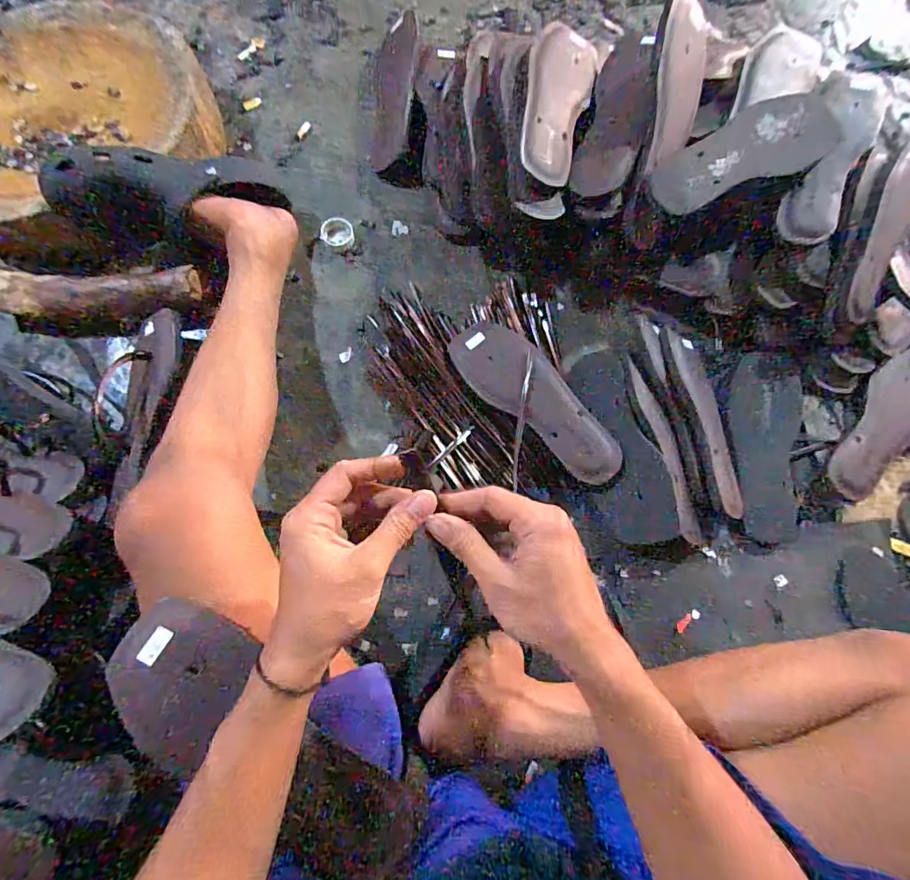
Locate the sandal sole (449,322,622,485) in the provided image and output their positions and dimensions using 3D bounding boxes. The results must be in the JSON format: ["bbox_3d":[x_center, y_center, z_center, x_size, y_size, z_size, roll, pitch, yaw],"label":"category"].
[{"bbox_3d":[0.098,-0.050,0.588,0.083,0.028,0.254,-41,84,-10],"label":"sandal sole"}]

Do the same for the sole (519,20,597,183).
[{"bbox_3d":[0.116,-0.399,0.569,0.082,0.025,0.227,20,72,-21],"label":"sole"}]

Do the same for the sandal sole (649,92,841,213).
[{"bbox_3d":[0.343,-0.338,0.559,0.240,0.028,0.087,-27,81,-9],"label":"sandal sole"}]

